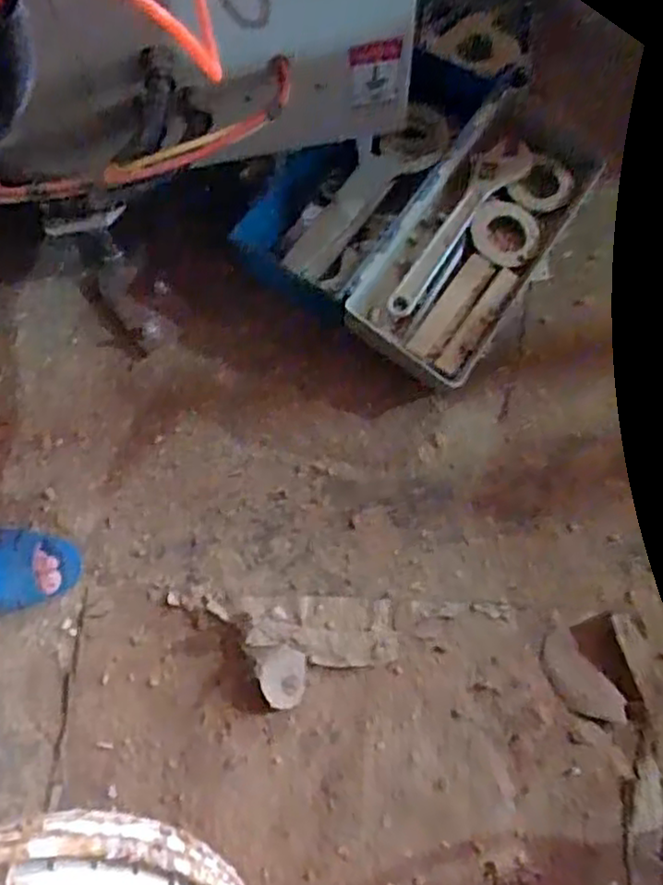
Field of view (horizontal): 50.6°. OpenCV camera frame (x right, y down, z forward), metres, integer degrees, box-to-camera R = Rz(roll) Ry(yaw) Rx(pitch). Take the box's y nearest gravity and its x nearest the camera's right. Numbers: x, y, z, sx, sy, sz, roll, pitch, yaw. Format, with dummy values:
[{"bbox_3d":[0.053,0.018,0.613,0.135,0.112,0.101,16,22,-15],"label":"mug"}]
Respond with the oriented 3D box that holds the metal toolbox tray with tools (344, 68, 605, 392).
[{"bbox_3d":[0.182,-0.255,0.853,0.166,0.070,0.383,31,73,13],"label":"metal toolbox tray with tools"}]

